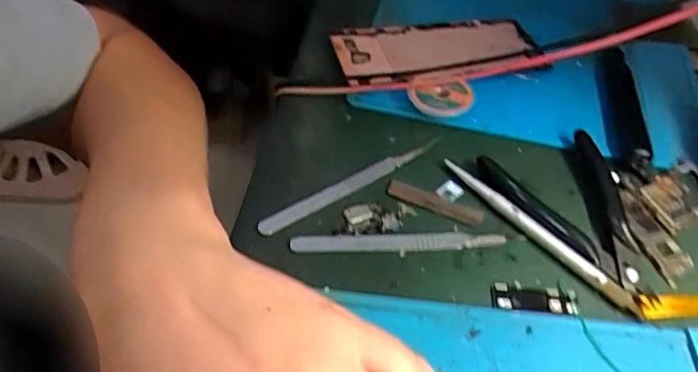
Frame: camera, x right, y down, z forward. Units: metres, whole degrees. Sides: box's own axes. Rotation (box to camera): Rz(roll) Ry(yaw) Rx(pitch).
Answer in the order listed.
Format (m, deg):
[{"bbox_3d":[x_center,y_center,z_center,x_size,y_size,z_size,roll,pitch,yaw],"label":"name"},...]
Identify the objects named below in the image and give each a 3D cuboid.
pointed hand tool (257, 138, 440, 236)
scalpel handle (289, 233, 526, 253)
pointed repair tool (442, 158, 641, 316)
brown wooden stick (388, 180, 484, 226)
[{"bbox_3d":[0.004,-0.002,0.338,0.125,0.009,0.011,-28,54,-27],"label":"pointed hand tool"},{"bbox_3d":[0.032,0.031,0.317,0.125,0.005,0.012,-1,47,-5],"label":"scalpel handle"},{"bbox_3d":[0.104,0.024,0.324,0.013,0.007,0.126,-28,54,-27],"label":"pointed repair tool"},{"bbox_3d":[0.050,0.010,0.337,0.056,0.006,0.011,20,48,14],"label":"brown wooden stick"}]

